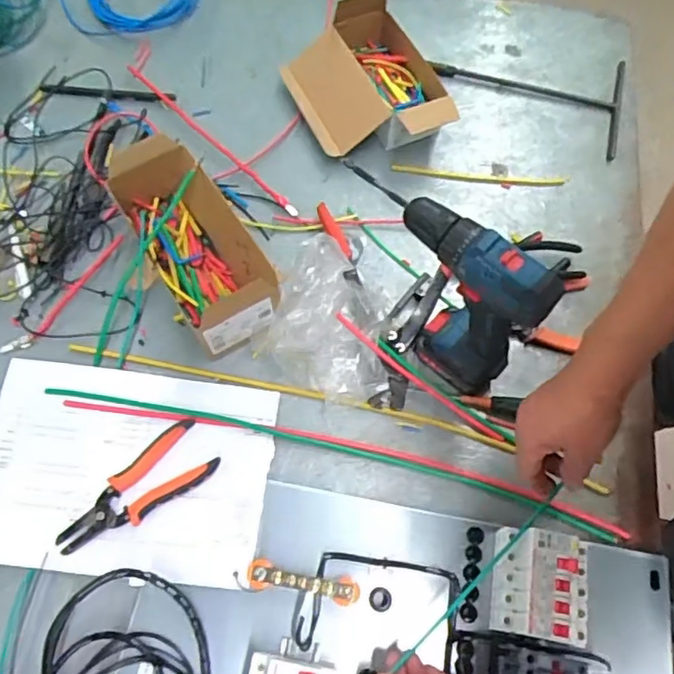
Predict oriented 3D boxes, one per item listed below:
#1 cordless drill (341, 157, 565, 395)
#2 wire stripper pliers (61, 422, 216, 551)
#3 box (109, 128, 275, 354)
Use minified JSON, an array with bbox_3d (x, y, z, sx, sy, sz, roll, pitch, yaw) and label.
[{"bbox_3d":[0.102,-0.063,0.620,0.065,0.215,0.223,-39,74,-18],"label":"cordless drill"},{"bbox_3d":[-0.206,0.157,0.611,0.167,0.015,0.068,-36,73,-17],"label":"wire stripper pliers"},{"bbox_3d":[-0.172,-0.101,0.690,0.115,0.098,0.240,-32,72,-16],"label":"box"}]

